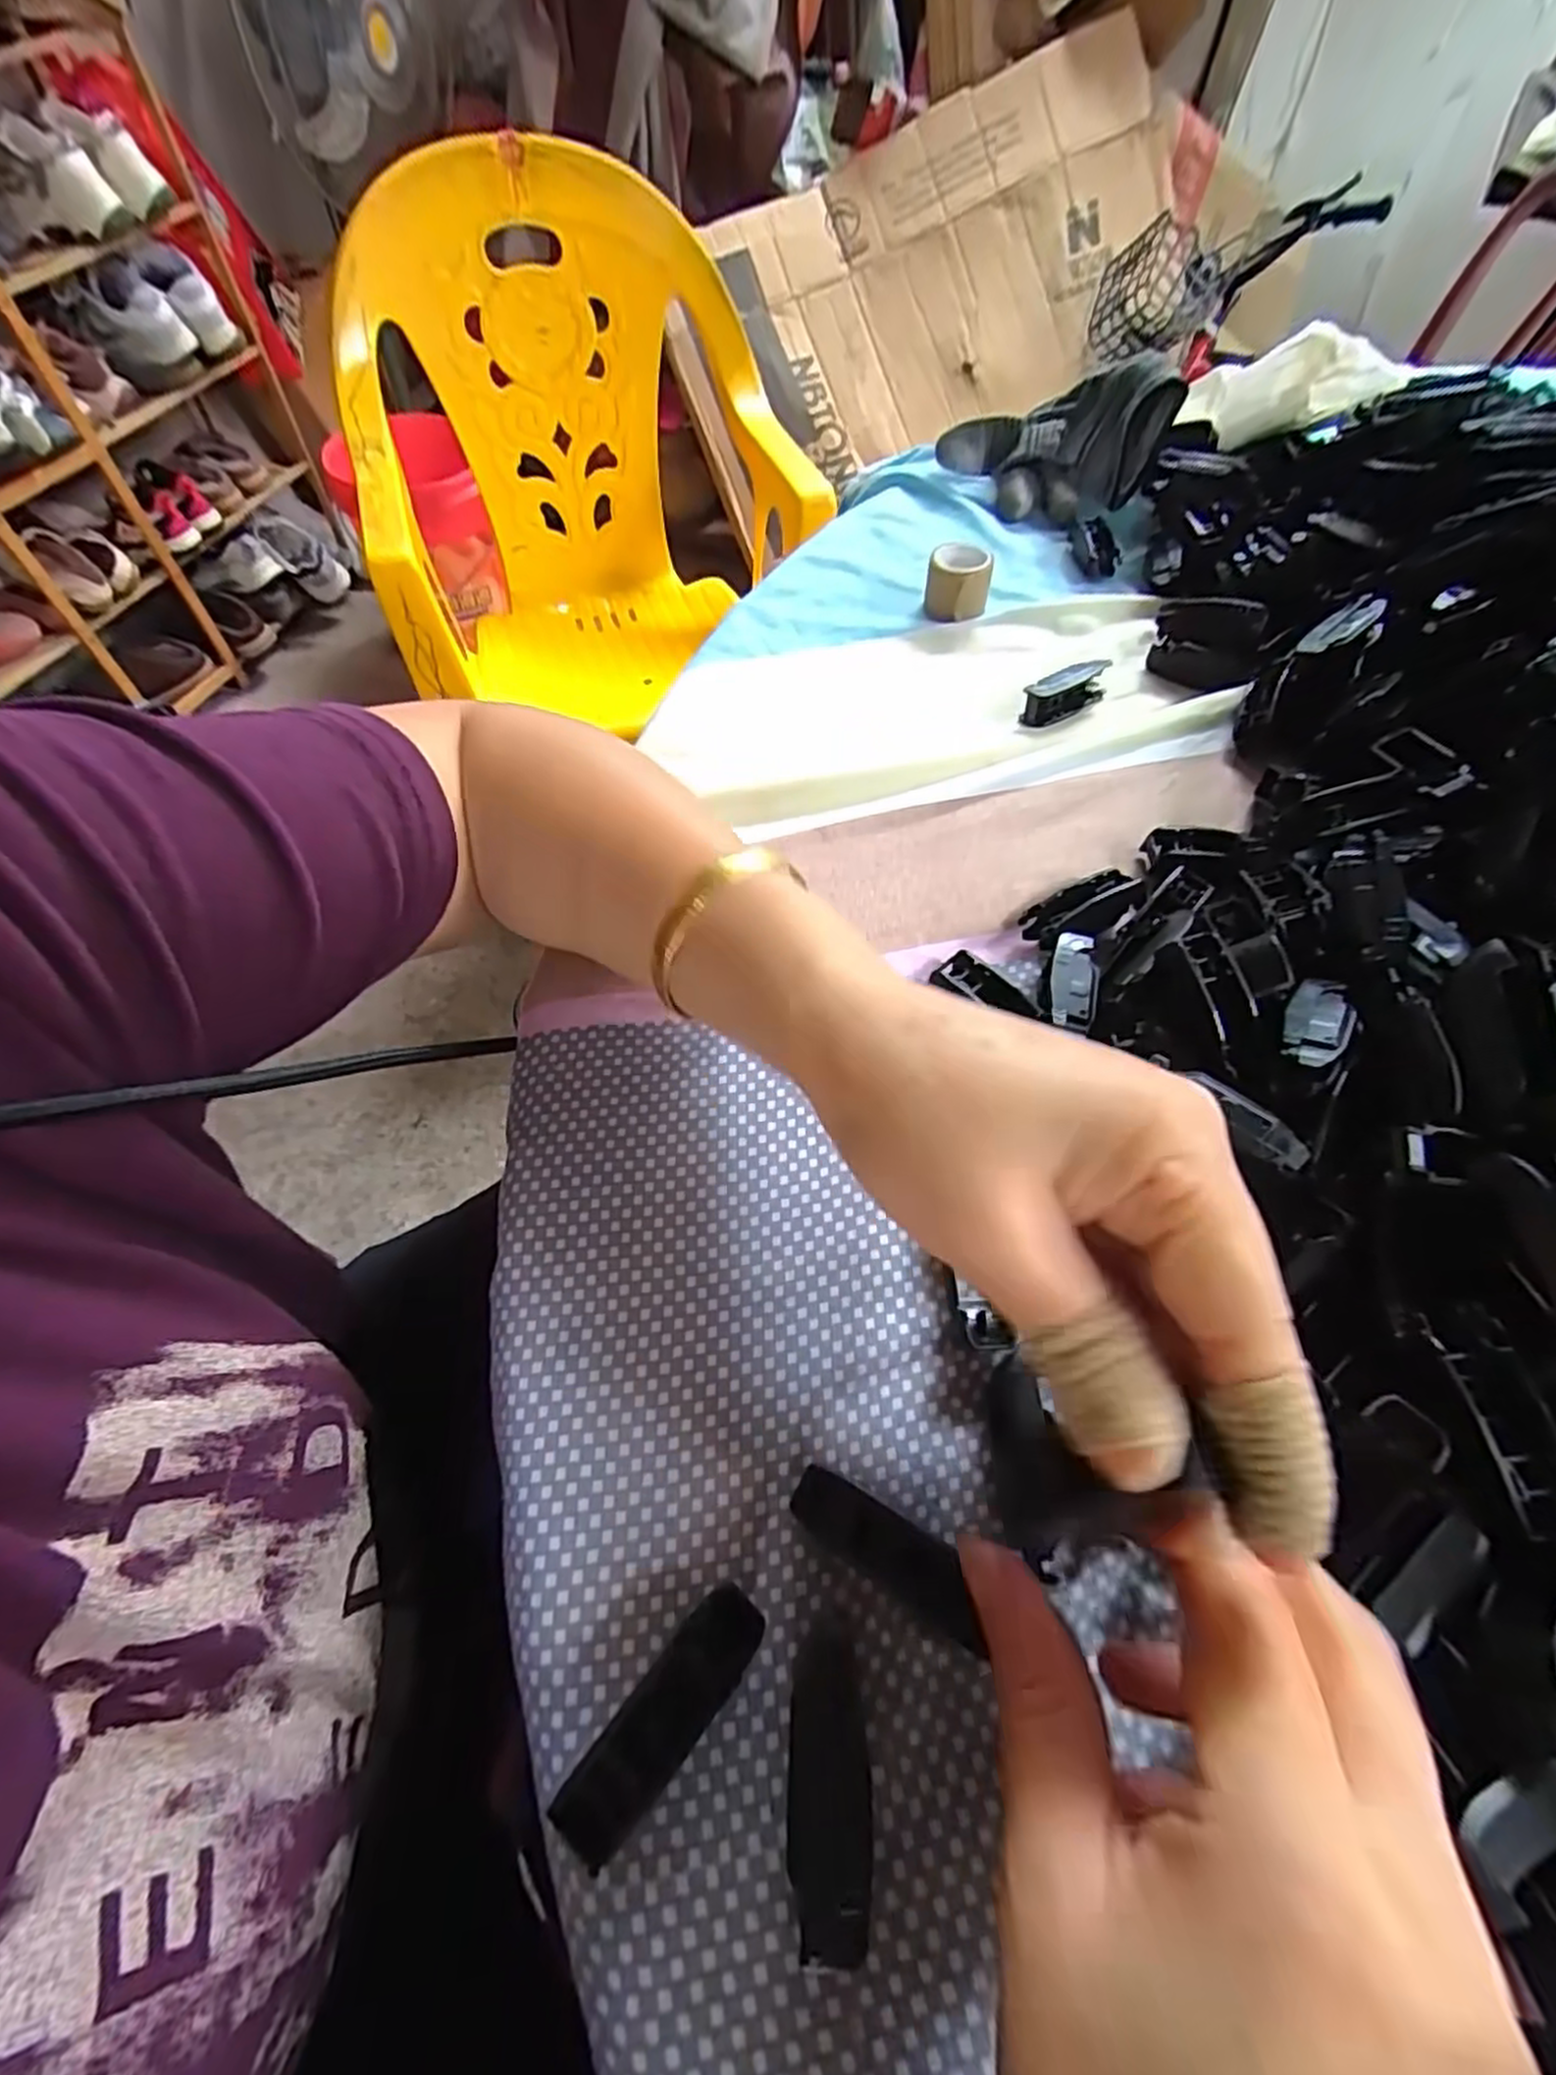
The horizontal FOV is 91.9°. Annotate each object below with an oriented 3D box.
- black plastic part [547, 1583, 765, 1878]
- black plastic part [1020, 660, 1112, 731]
[{"bbox_3d":[-0.025,0.155,0.174,0.017,0.017,0.055,38,67,20],"label":"black plastic part"},{"bbox_3d":[0.137,-0.165,0.359,0.047,0.017,0.017,-30,64,-16],"label":"black plastic part"}]

